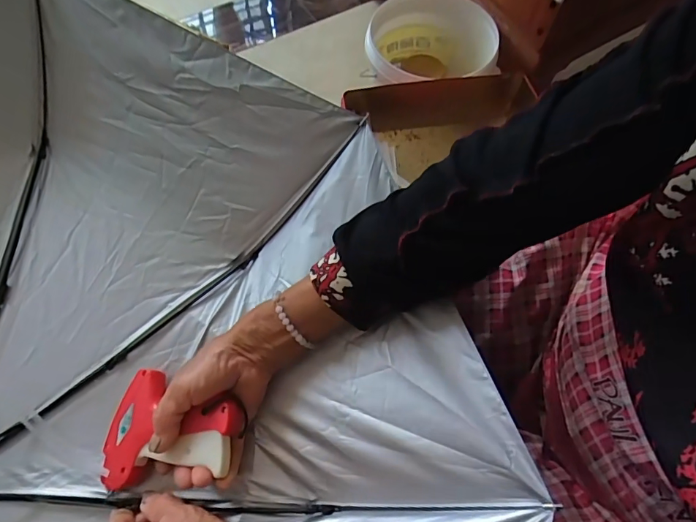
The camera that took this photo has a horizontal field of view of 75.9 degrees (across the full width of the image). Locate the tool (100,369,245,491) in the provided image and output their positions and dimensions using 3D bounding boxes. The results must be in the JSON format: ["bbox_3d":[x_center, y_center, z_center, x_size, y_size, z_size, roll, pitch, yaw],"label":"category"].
[{"bbox_3d":[-0.153,0.153,0.392,0.119,0.026,0.097,3,70,18],"label":"tool"}]

